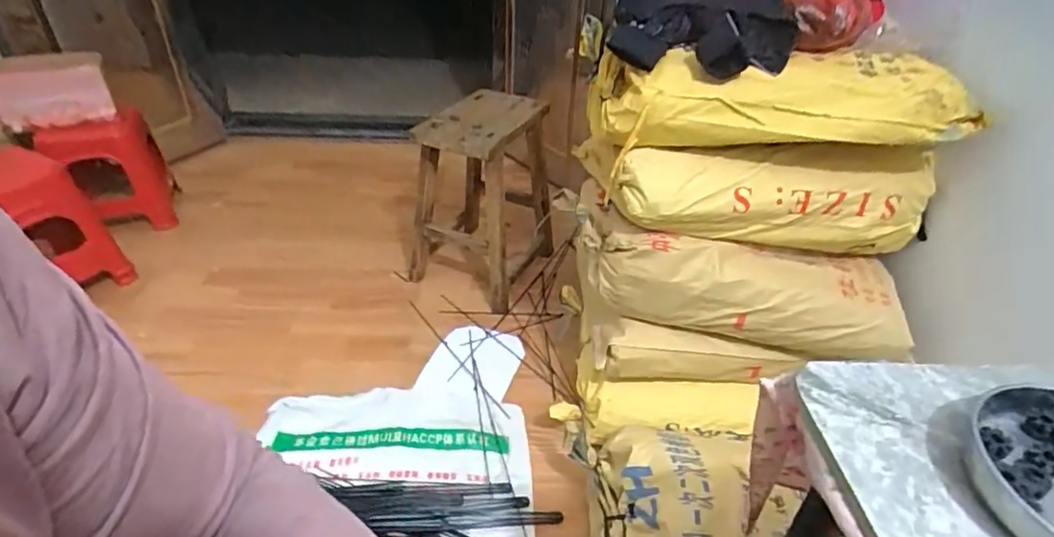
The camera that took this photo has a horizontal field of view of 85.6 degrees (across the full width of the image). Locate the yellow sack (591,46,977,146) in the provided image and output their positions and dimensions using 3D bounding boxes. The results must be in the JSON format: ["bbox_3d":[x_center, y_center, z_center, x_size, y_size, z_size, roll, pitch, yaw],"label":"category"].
[{"bbox_3d":[0.429,-0.290,0.994,0.612,0.132,0.222,3,35,1],"label":"yellow sack"}]

